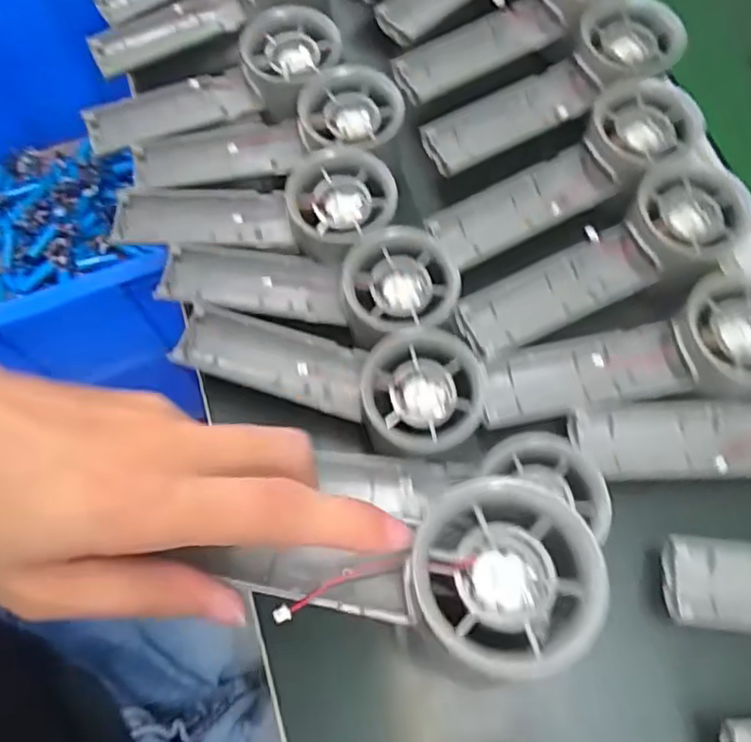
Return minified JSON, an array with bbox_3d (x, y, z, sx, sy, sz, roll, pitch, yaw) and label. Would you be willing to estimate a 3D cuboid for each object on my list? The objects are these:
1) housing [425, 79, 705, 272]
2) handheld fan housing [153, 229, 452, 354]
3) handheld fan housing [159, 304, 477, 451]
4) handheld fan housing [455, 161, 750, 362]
[{"bbox_3d":[0.107,-0.108,0.383,0.159,0.033,0.056,-30,71,3],"label":"housing"},{"bbox_3d":[-0.038,-0.041,0.344,0.154,0.029,0.056,1,68,2],"label":"handheld fan housing"},{"bbox_3d":[-0.027,-0.002,0.329,0.157,0.027,0.054,16,70,7],"label":"handheld fan housing"},{"bbox_3d":[0.122,-0.053,0.345,0.156,0.026,0.055,-30,71,-10],"label":"handheld fan housing"}]

